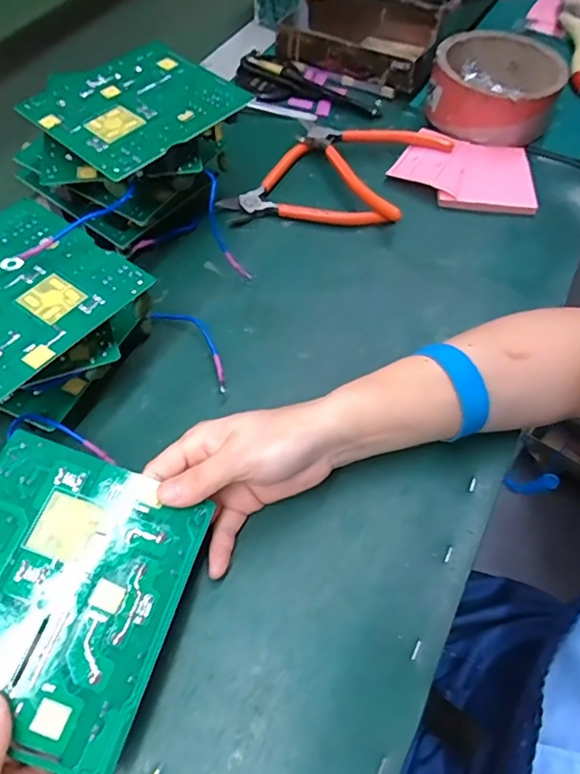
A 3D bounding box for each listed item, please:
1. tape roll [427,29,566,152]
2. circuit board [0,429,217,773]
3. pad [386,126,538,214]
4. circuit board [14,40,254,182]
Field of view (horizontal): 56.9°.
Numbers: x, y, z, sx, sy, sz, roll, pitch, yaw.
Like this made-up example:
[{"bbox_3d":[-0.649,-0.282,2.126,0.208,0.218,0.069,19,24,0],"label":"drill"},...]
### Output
[{"bbox_3d":[0.208,-0.302,0.537,0.116,0.057,0.120,1,59,-1],"label":"tape roll"},{"bbox_3d":[-0.112,0.097,0.258,0.113,0.004,0.129,22,60,-2],"label":"circuit board"},{"bbox_3d":[0.161,-0.207,0.504,0.126,0.014,0.097,4,59,1],"label":"pad"},{"bbox_3d":[-0.114,-0.208,0.390,0.118,0.004,0.128,39,66,19],"label":"circuit board"}]

